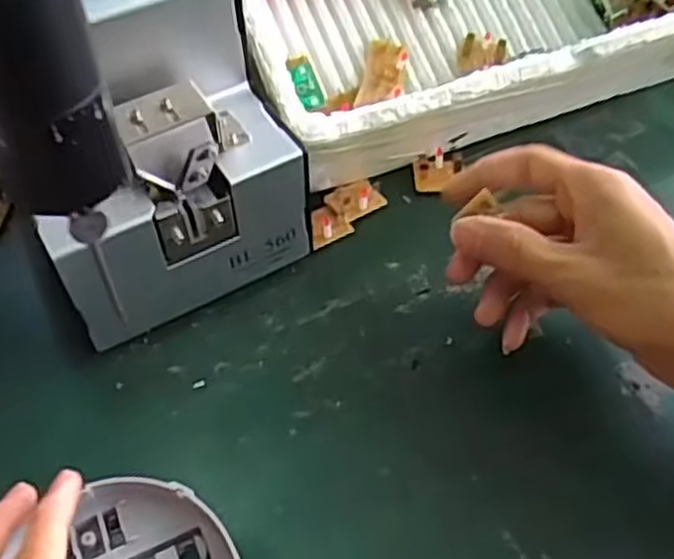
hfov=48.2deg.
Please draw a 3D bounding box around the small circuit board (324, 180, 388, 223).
[{"bbox_3d":[0.011,-0.046,0.433,0.031,0.007,0.021,-27,86,-20],"label":"small circuit board"}]

